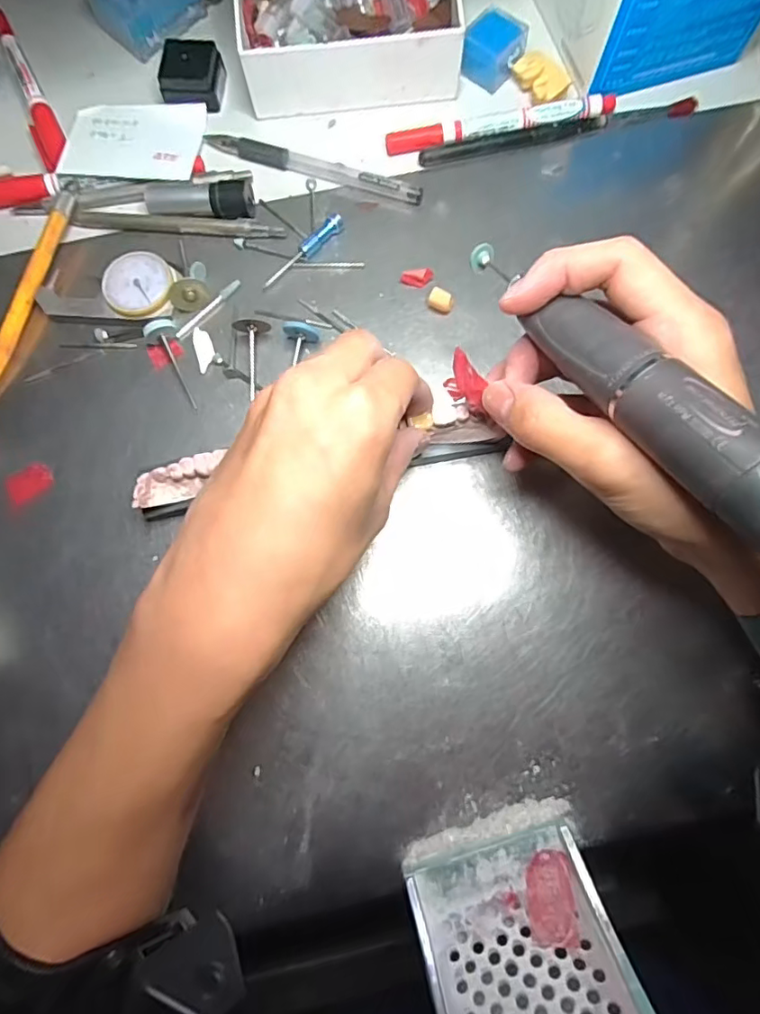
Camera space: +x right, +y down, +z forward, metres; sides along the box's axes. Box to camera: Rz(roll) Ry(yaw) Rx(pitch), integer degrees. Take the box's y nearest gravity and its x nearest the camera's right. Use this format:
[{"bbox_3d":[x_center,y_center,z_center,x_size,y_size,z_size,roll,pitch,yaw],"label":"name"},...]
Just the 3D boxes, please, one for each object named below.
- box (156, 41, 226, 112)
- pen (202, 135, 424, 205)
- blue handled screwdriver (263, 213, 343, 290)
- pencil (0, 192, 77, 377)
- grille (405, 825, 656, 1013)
[{"bbox_3d":[-0.113,-0.262,0.325,0.032,0.017,0.032,8,78,3],"label":"box"},{"bbox_3d":[-0.039,-0.200,0.317,0.131,0.008,0.013,18,78,5],"label":"pen"},{"bbox_3d":[-0.043,-0.143,0.303,0.058,0.009,0.007,-42,80,-8],"label":"blue handled screwdriver"},{"bbox_3d":[-0.195,-0.118,0.298,0.009,0.010,0.127,14,78,4],"label":"pencil"},{"bbox_3d":[0.056,0.177,0.199,0.075,0.069,0.080,-17,78,-3],"label":"grille"}]

